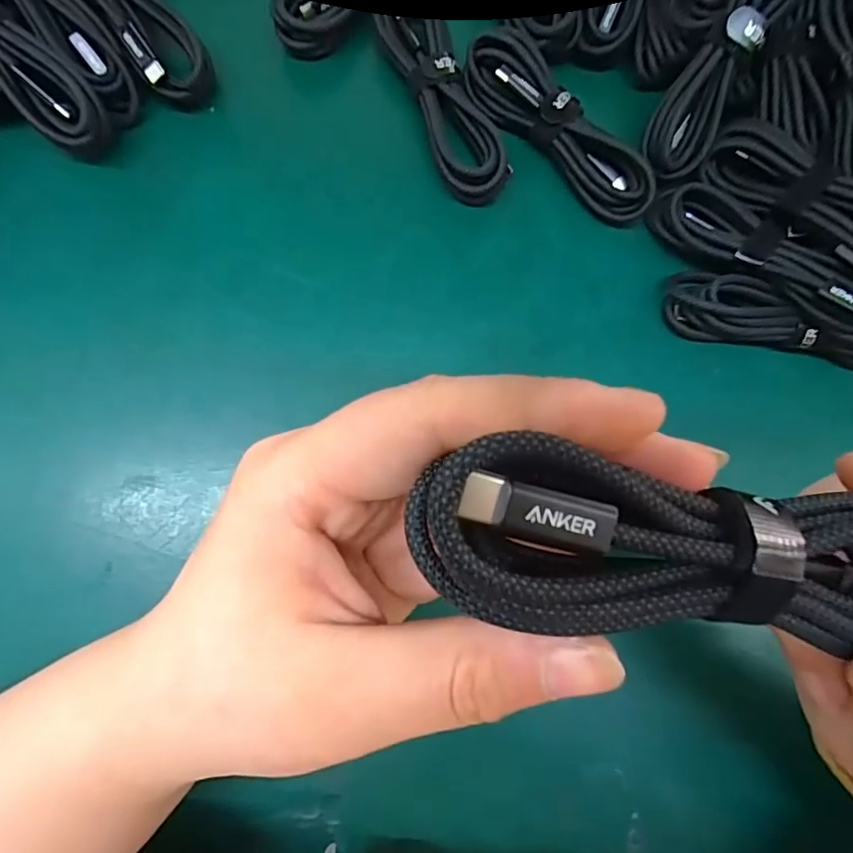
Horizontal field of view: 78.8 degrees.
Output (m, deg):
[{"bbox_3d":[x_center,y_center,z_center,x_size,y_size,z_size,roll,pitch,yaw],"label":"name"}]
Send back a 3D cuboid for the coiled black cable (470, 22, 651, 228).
[{"bbox_3d":[0.064,-0.143,0.251,0.027,0.021,0.111,-43,87,-8],"label":"coiled black cable"}]

